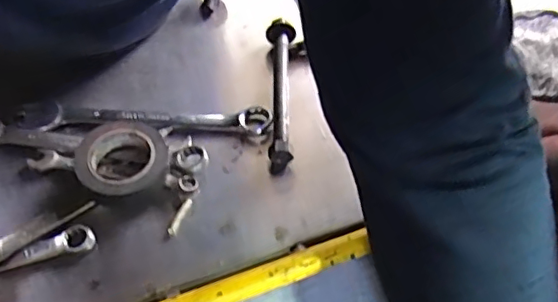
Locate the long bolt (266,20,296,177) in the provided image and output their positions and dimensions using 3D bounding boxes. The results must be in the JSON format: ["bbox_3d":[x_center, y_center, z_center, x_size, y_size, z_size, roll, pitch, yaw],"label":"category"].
[{"bbox_3d":[0.002,-0.048,0.433,0.021,0.021,0.137,0,53,-3],"label":"long bolt"}]

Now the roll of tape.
[{"bbox_3d":[-0.103,0.008,0.371,0.057,0.021,0.055,1,53,-2],"label":"roll of tape"}]

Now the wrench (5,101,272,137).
[{"bbox_3d":[-0.101,-0.025,0.413,0.187,0.014,0.028,-2,53,-4],"label":"wrench"}]

